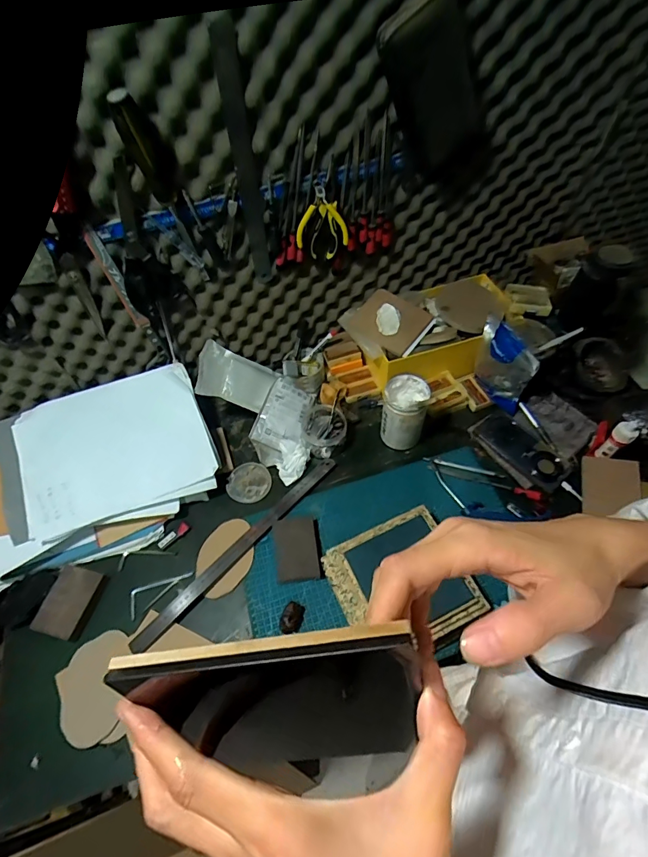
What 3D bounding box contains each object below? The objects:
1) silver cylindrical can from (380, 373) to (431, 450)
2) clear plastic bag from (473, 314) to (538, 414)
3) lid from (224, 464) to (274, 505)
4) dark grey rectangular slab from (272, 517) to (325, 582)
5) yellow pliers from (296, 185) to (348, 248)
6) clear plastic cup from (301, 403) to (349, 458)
[{"bbox_3d":[0.140,-0.028,0.738,0.071,0.132,0.074,-2,57,3],"label":"silver cylindrical can"},{"bbox_3d":[0.326,-0.115,0.780,0.037,0.153,0.132,-24,58,-11],"label":"clear plastic bag"},{"bbox_3d":[-0.135,0.098,0.758,0.074,0.012,0.075,-2,57,3],"label":"lid"},{"bbox_3d":[-0.044,0.188,0.678,0.074,0.026,0.108,-11,57,-2],"label":"dark grey rectangular slab"},{"bbox_3d":[-0.005,-0.317,0.630,0.079,0.083,0.015,0,57,5],"label":"yellow pliers"},{"bbox_3d":[0.001,0.003,0.781,0.085,0.050,0.092,-7,57,0],"label":"clear plastic cup"}]

